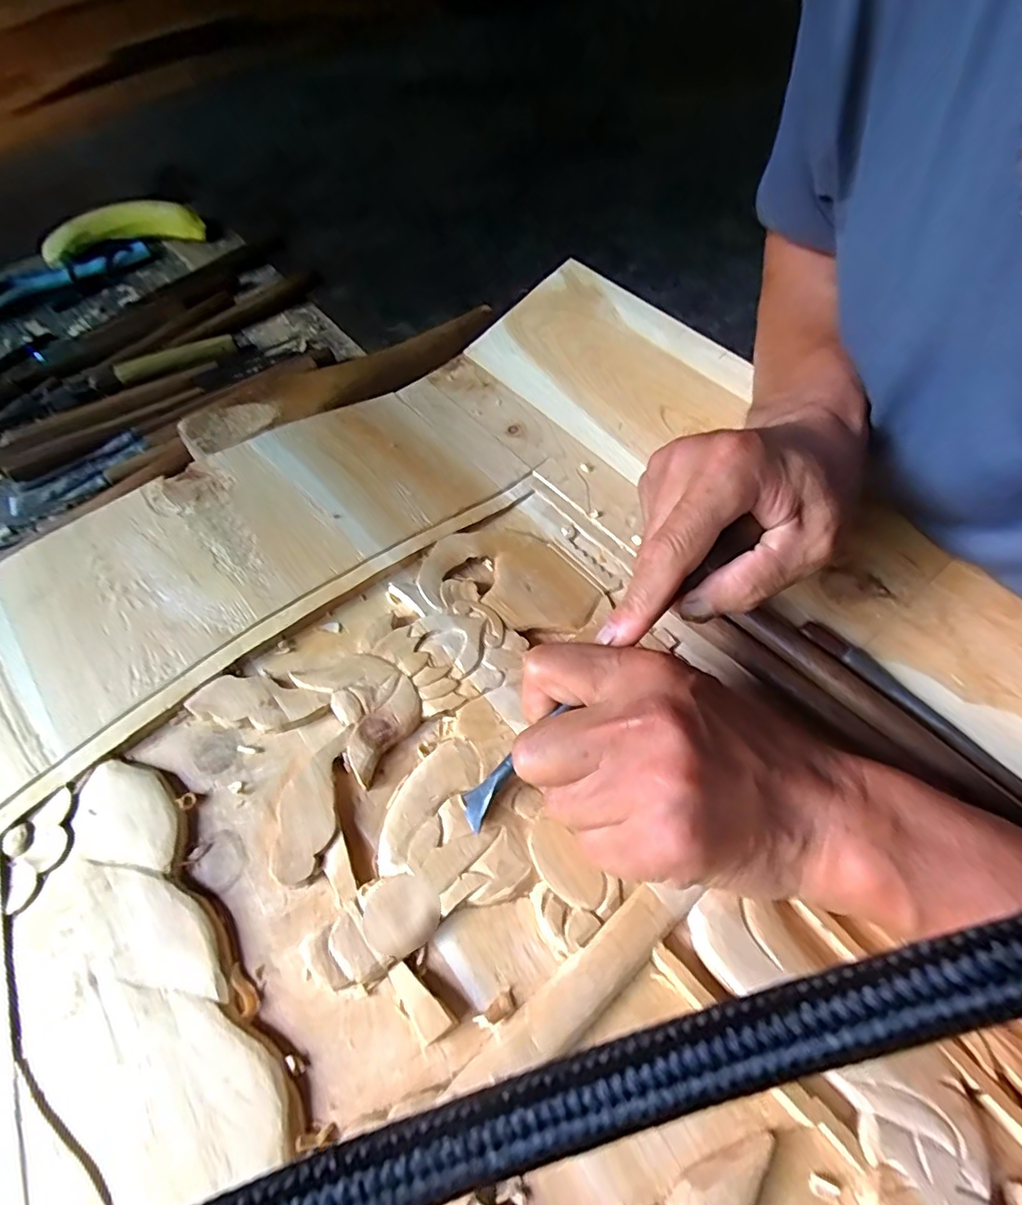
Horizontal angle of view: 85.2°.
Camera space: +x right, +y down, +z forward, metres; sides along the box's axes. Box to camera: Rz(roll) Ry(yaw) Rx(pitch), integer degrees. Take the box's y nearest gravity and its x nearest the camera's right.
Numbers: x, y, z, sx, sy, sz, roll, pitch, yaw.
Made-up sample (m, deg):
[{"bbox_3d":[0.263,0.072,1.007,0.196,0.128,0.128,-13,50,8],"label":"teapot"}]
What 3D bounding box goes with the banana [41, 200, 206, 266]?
[{"bbox_3d":[-0.392,-0.375,0.560,0.149,0.038,0.046,-29,63,-14],"label":"banana"}]

